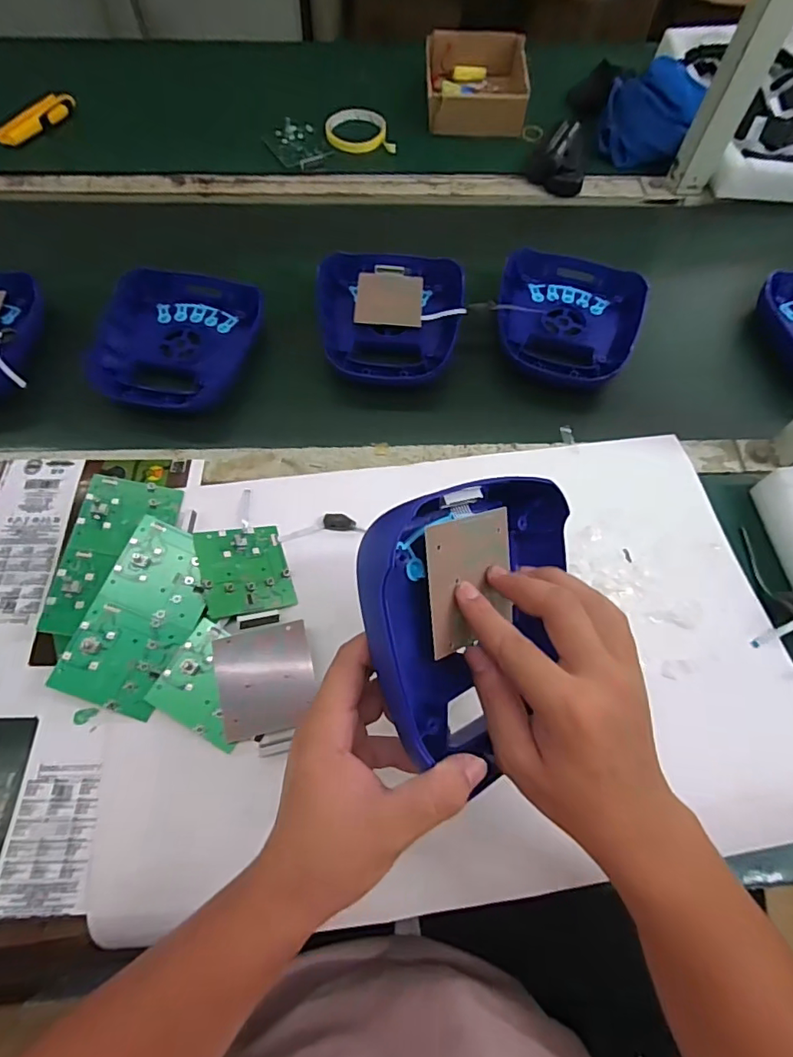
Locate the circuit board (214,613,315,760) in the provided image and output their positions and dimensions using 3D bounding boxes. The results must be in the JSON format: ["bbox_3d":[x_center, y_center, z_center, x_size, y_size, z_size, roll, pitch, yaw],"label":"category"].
[{"bbox_3d":[-0.103,0.120,0.423,0.074,0.014,0.107,-10,65,-7],"label":"circuit board"}]

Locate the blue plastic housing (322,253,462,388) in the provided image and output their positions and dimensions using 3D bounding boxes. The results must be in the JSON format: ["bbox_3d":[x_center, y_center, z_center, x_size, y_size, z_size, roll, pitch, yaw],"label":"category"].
[{"bbox_3d":[-0.007,-0.242,0.603,0.160,0.039,0.183,2,64,-1],"label":"blue plastic housing"}]

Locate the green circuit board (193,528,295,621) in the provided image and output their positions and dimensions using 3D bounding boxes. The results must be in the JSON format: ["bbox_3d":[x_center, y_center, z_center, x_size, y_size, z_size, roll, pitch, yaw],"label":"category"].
[{"bbox_3d":[-0.131,0.036,0.463,0.073,0.006,0.078,-7,67,-28],"label":"green circuit board"}]

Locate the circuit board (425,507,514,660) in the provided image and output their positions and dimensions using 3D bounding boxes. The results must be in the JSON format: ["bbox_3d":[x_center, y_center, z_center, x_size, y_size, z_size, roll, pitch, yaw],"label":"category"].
[{"bbox_3d":[0.048,0.031,0.328,0.074,0.004,0.077,-13,100,-38],"label":"circuit board"}]

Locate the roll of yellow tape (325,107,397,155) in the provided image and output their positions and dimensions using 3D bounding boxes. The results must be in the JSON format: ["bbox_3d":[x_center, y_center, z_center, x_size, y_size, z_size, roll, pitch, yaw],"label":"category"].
[{"bbox_3d":[-0.052,-0.584,0.781,0.101,0.017,0.101,1,64,-1],"label":"roll of yellow tape"}]

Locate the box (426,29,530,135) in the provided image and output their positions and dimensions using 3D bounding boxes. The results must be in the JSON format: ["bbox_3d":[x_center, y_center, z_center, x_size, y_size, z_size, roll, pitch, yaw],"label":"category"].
[{"bbox_3d":[0.118,-0.663,0.790,0.148,0.054,0.177,5,64,1],"label":"box"}]

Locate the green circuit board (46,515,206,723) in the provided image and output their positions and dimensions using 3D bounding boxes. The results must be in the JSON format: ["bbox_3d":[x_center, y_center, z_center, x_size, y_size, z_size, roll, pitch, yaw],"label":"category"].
[{"bbox_3d":[-0.206,0.069,0.437,0.076,0.011,0.149,26,70,-13],"label":"green circuit board"}]

